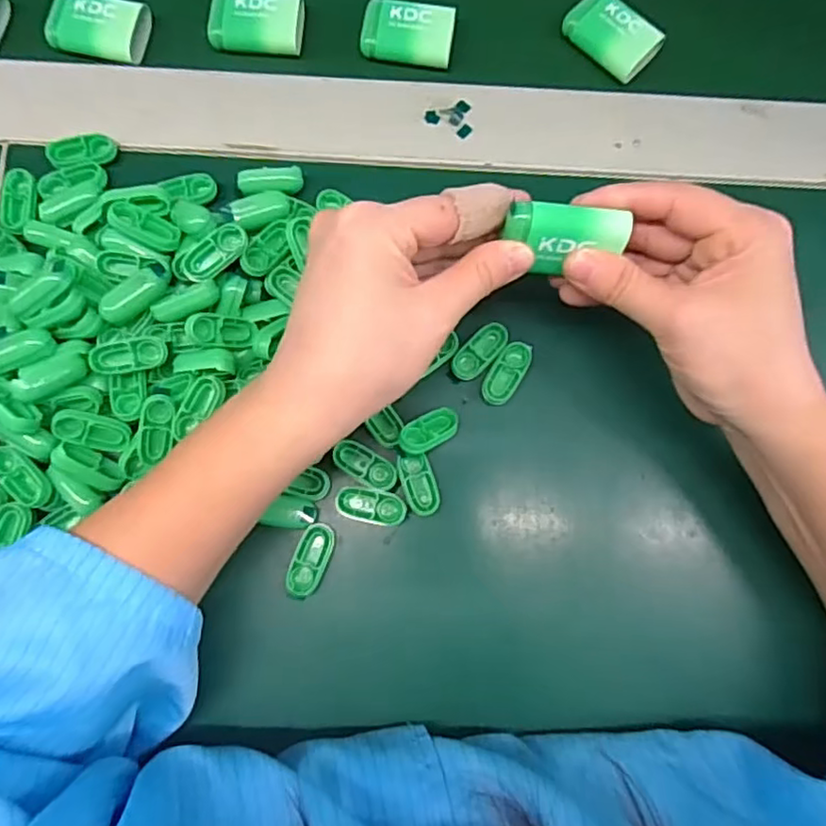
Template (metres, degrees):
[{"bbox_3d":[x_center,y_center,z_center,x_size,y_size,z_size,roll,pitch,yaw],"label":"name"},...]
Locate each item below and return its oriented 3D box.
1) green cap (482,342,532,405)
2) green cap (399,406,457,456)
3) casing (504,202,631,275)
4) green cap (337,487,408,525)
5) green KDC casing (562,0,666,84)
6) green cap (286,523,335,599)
[{"bbox_3d":[0.048,-0.020,0.318,0.015,0.005,0.035,30,81,4],"label":"green cap"},{"bbox_3d":[0.008,0.009,0.307,0.034,0.005,0.015,-29,81,-29],"label":"green cap"},{"bbox_3d":[0.064,-0.074,0.263,0.046,0.014,0.029,2,124,-3],"label":"casing"},{"bbox_3d":[-0.020,0.046,0.307,0.034,0.006,0.016,10,80,0],"label":"green cap"},{"bbox_3d":[0.113,-0.215,0.354,0.052,0.009,0.032,44,82,6],"label":"green KDC casing"},{"bbox_3d":[-0.050,0.071,0.302,0.016,0.007,0.036,20,80,2],"label":"green cap"}]

